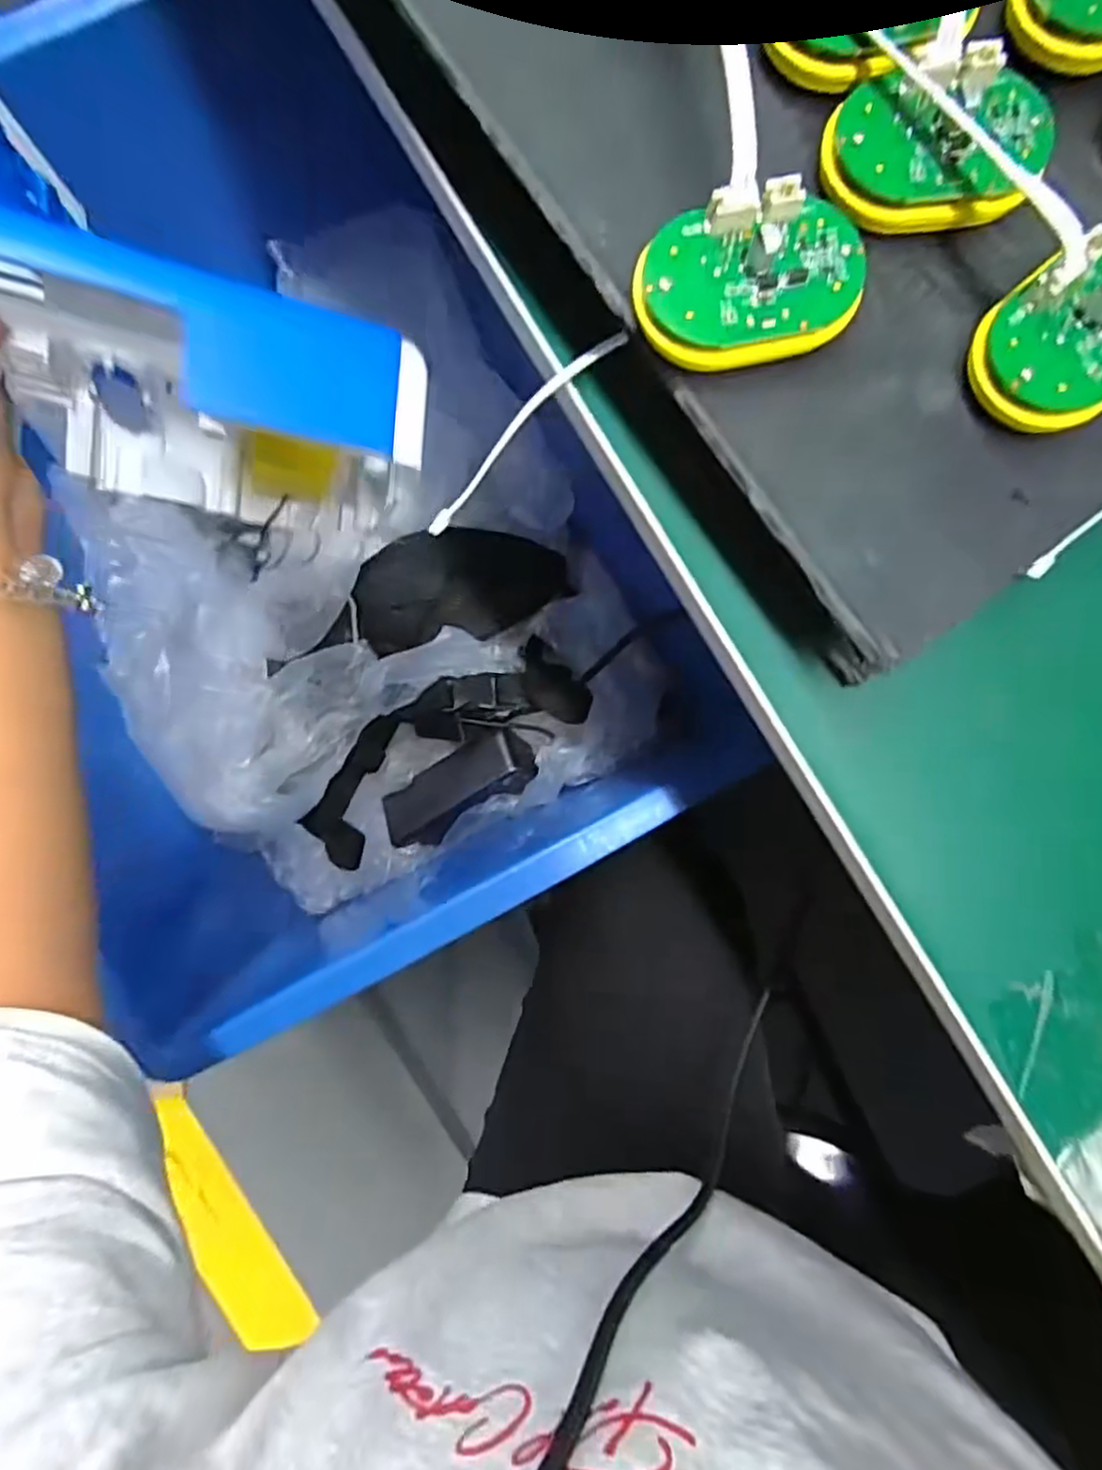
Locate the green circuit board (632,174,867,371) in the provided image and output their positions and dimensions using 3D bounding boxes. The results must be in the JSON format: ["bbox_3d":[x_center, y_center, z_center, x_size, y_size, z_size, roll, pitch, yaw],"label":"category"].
[{"bbox_3d":[0.047,-0.108,0.159,0.053,0.012,0.034,-13,90,-4],"label":"green circuit board"}]

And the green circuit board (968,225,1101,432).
[{"bbox_3d":[0.131,-0.099,0.164,0.054,0.016,0.035,-40,92,-4],"label":"green circuit board"}]

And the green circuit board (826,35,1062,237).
[{"bbox_3d":[0.094,-0.145,0.165,0.052,0.009,0.037,-7,89,-4],"label":"green circuit board"}]

